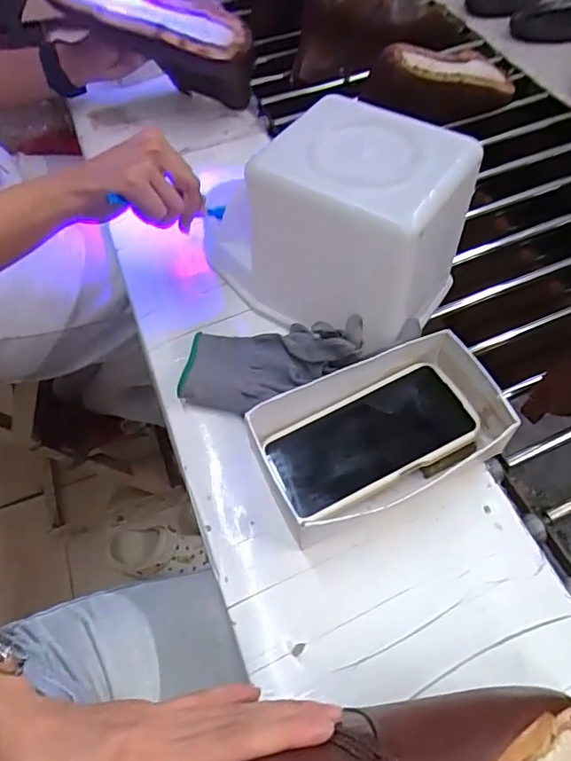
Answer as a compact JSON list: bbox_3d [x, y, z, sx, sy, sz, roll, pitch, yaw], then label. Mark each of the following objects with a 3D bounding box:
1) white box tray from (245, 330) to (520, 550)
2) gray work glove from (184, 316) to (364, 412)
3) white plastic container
[{"bbox_3d":[0.077,0.041,0.440,0.196,0.055,0.110,-22,57,-13],"label":"white box tray"},{"bbox_3d":[-0.012,-0.017,0.477,0.161,0.040,0.090,-13,54,12],"label":"gray work glove"},{"bbox_3d":[0.056,-0.132,0.479,0.158,0.149,0.129,30,61,21],"label":"white plastic container"}]

